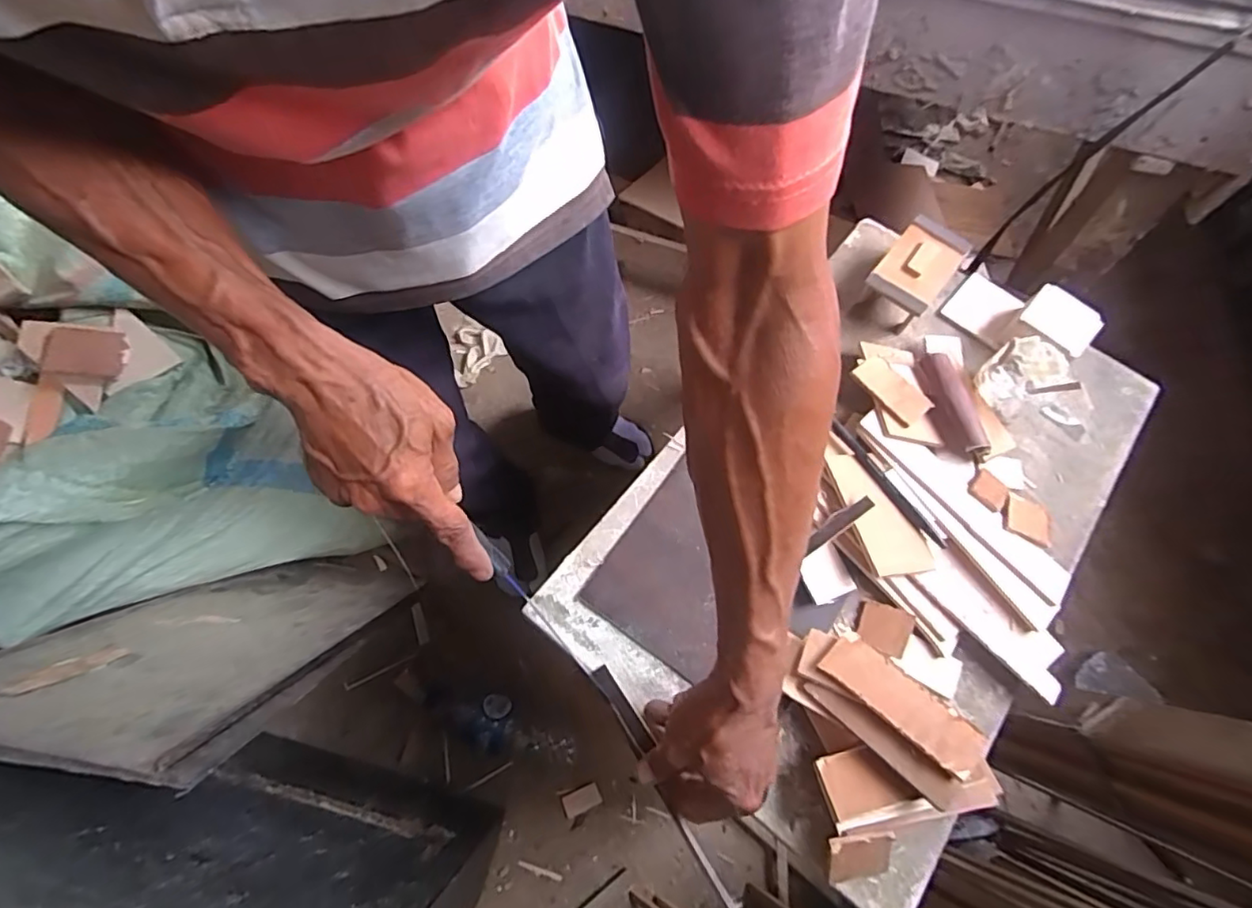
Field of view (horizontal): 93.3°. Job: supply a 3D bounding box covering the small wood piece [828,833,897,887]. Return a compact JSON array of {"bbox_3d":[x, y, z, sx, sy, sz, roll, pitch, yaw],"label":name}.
[{"bbox_3d":[0.159,0.274,0.400,0.043,0.005,0.039,-6,103,-6],"label":"small wood piece"}]

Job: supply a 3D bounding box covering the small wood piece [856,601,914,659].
[{"bbox_3d":[0.208,0.141,0.476,0.036,0.008,0.036,27,67,9],"label":"small wood piece"}]

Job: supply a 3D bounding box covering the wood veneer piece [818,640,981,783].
[{"bbox_3d":[0.195,0.174,0.418,0.111,0.007,0.039,38,57,24],"label":"wood veneer piece"}]

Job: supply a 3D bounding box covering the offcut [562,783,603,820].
[{"bbox_3d":[-0.068,0.530,0.904,0.057,0.009,0.032,-18,68,-11],"label":"offcut"}]

